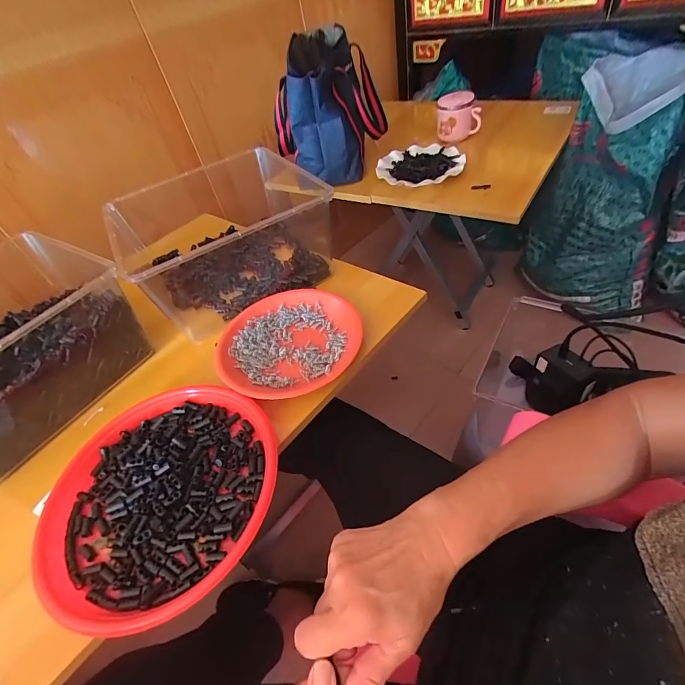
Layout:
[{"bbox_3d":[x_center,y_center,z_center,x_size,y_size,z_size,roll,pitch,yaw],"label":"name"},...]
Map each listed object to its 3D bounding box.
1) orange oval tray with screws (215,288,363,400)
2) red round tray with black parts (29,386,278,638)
[{"bbox_3d":[-0.073,-0.002,0.521,0.195,0.031,0.190,-22,48,-6],"label":"orange oval tray with screws"},{"bbox_3d":[-0.190,0.149,0.388,0.239,0.041,0.225,-7,48,7],"label":"red round tray with black parts"}]

